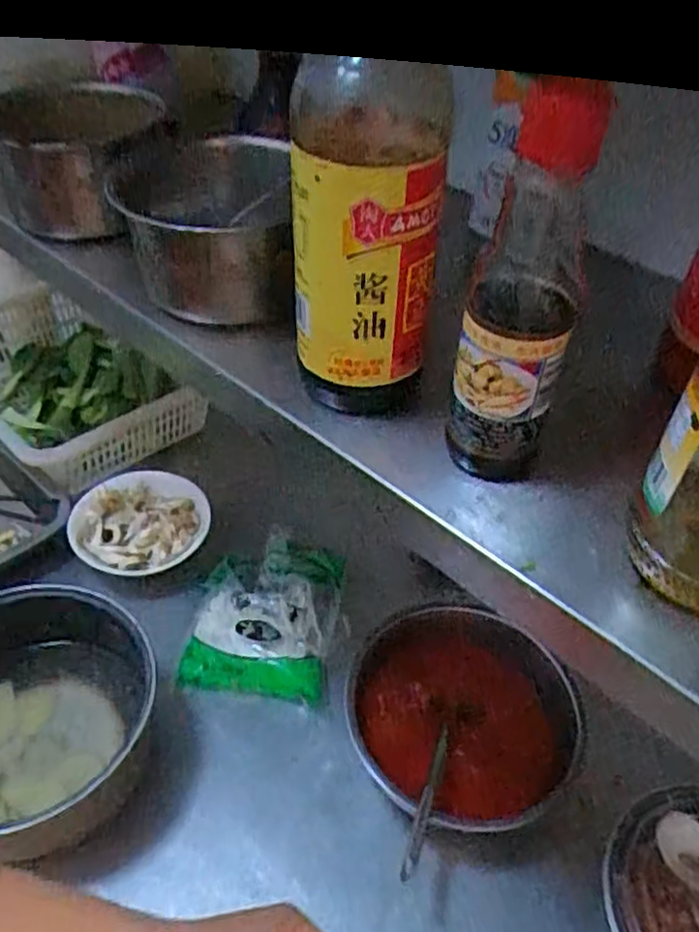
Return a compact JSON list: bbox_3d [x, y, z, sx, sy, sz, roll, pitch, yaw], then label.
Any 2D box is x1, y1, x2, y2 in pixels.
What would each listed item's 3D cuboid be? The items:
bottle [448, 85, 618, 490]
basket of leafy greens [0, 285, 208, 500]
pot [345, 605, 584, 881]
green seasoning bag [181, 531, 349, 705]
[{"bbox_3d":[0.071,-0.062,0.310,0.047,0.151,0.044,16,44,11],"label":"bottle"},{"bbox_3d":[-0.373,-0.106,0.903,0.380,0.112,0.208,34,50,28],"label":"basket of leafy greens"},{"bbox_3d":[0.102,0.224,0.647,0.180,0.080,0.185,3,43,-3],"label":"pot"},{"bbox_3d":[-0.085,0.150,0.719,0.144,0.053,0.155,9,43,4],"label":"green seasoning bag"}]

